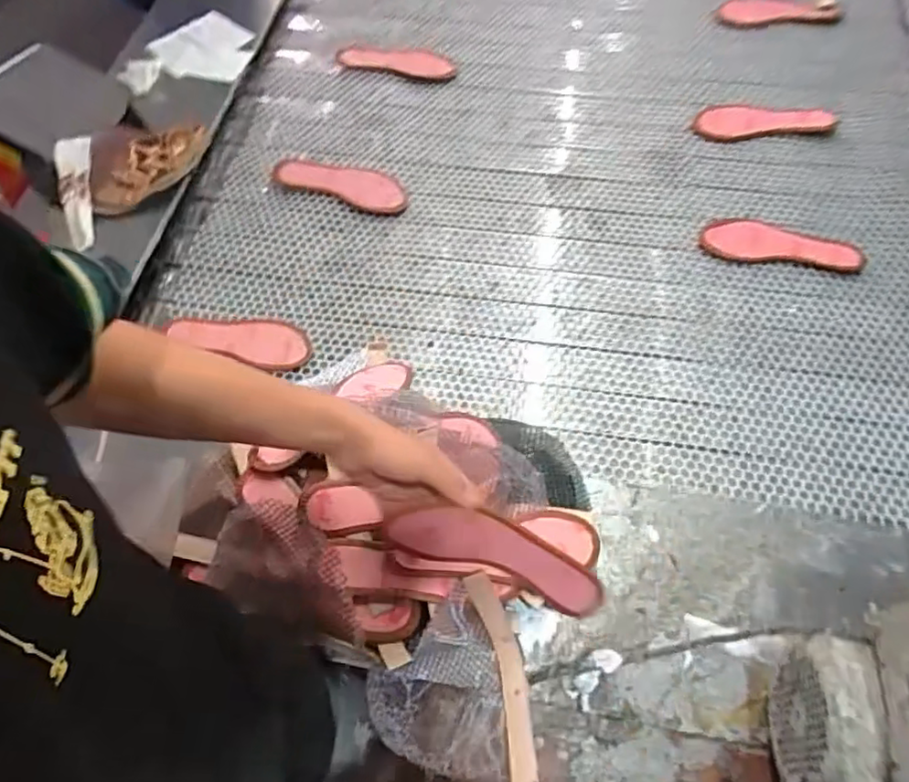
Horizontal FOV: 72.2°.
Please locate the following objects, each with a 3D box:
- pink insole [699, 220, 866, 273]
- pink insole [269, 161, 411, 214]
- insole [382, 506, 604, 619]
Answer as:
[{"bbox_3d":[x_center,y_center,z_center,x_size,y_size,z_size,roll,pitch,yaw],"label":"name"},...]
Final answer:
[{"bbox_3d":[0.484,-0.219,0.924,0.222,0.005,0.076,10,63,7],"label":"pink insole"},{"bbox_3d":[-0.179,-0.337,1.004,0.215,0.010,0.072,18,69,5],"label":"pink insole"},{"bbox_3d":[0.042,0.156,0.580,0.210,0.079,0.019,29,28,-15],"label":"insole"}]

